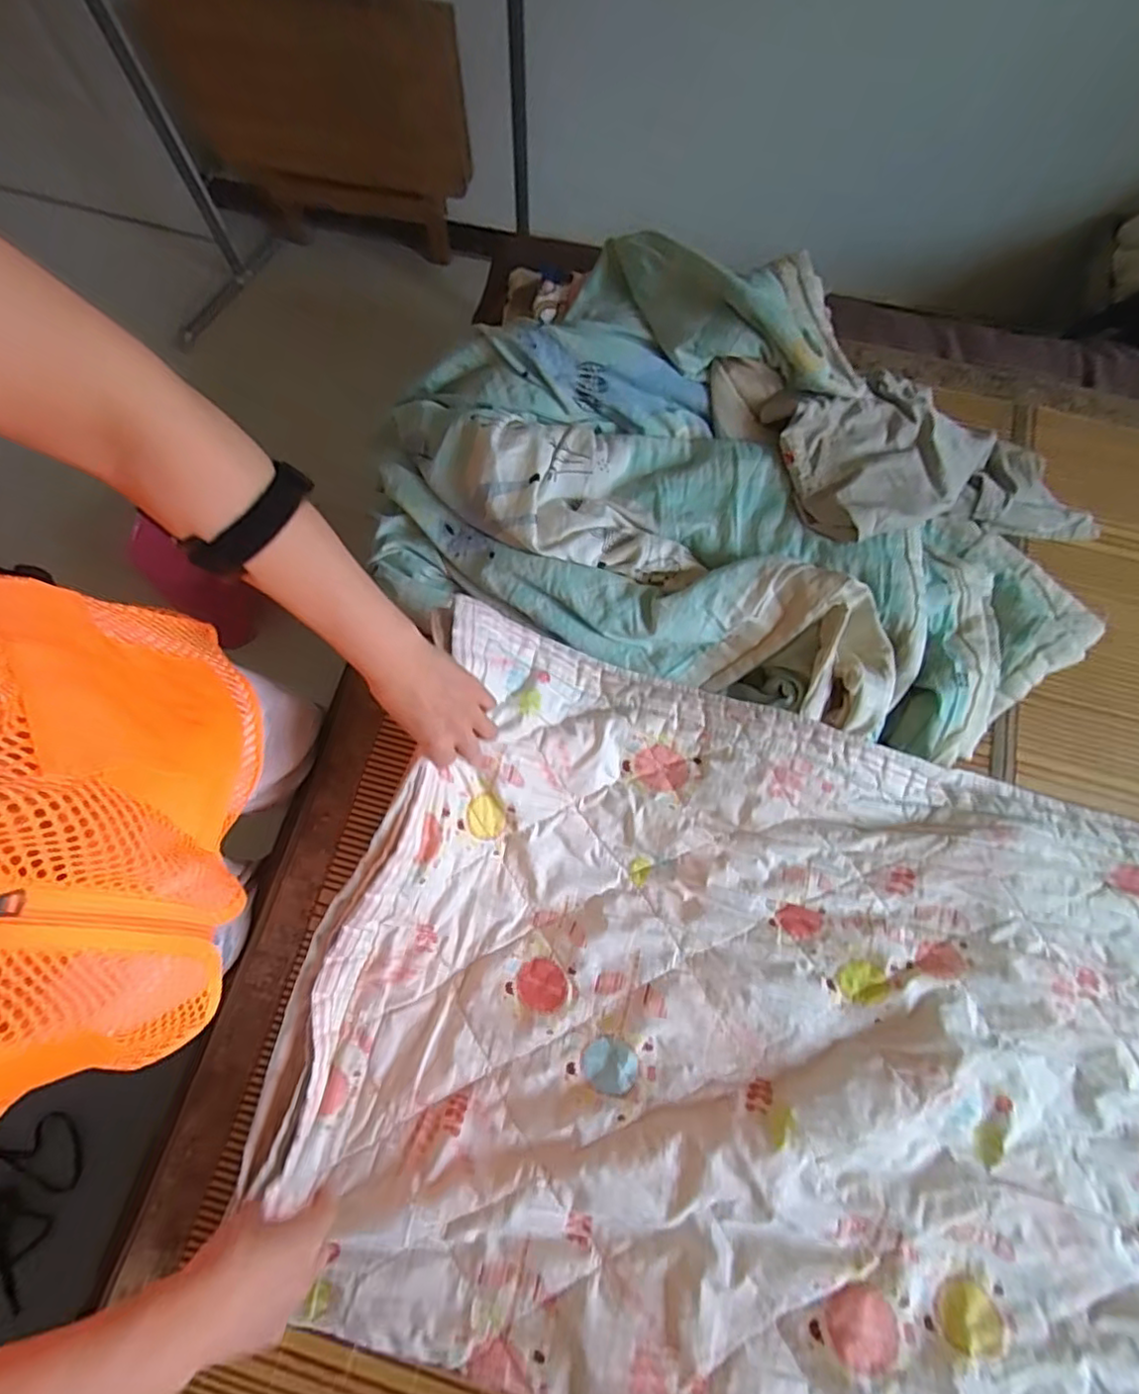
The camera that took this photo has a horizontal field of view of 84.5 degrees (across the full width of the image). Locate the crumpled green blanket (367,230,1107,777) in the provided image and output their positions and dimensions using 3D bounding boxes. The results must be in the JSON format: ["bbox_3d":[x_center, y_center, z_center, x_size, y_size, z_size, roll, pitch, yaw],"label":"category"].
[{"bbox_3d":[0.188,-0.231,0.718,0.806,0.152,0.477,21,74,6],"label":"crumpled green blanket"}]

